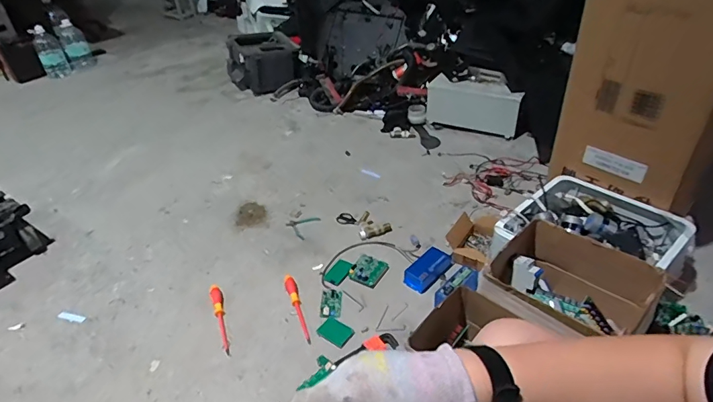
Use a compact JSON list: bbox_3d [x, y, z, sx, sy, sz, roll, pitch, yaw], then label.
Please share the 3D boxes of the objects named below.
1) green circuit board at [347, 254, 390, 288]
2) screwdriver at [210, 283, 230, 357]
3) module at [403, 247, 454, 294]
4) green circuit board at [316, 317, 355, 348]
[{"bbox_3d":[0.037,0.225,1.467,0.112,0.015,0.123,20,45,28],"label":"green circuit board"},{"bbox_3d":[-0.406,0.349,1.341,0.034,0.027,0.263,-18,40,-16],"label":"screwdriver"},{"bbox_3d":[0.232,0.219,1.441,0.092,0.050,0.164,27,49,34],"label":"module"},{"bbox_3d":[-0.061,0.380,1.295,0.100,0.004,0.074,22,46,30],"label":"green circuit board"}]

